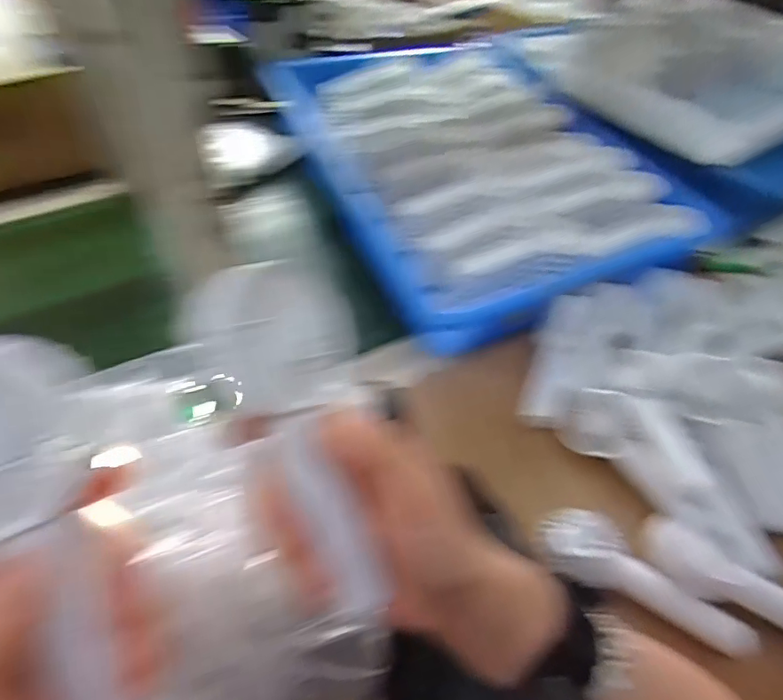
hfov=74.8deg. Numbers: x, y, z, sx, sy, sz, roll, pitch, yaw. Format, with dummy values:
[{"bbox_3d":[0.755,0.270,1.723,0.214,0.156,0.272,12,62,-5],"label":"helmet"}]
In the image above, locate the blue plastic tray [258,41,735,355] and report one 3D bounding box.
[{"bbox_3d":[0.092,-0.256,0.677,0.377,0.063,0.551,-20,54,-18],"label":"blue plastic tray"}]

